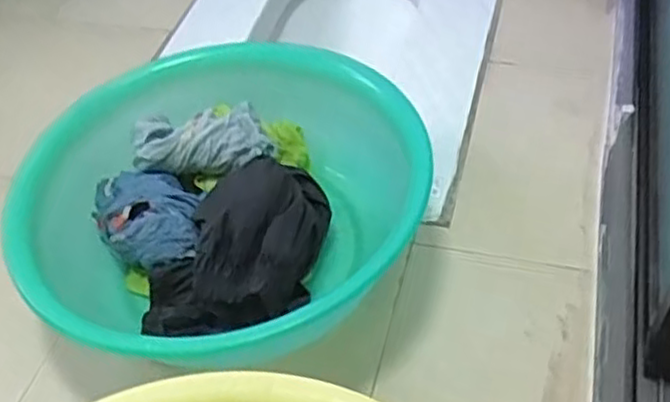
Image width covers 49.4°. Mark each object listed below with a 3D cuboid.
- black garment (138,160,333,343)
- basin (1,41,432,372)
[{"bbox_3d":[-0.091,0.035,0.659,0.148,0.083,0.162,3,50,9],"label":"black garment"},{"bbox_3d":[-0.116,0.006,0.690,0.328,0.125,0.351,-3,50,3],"label":"basin"}]

